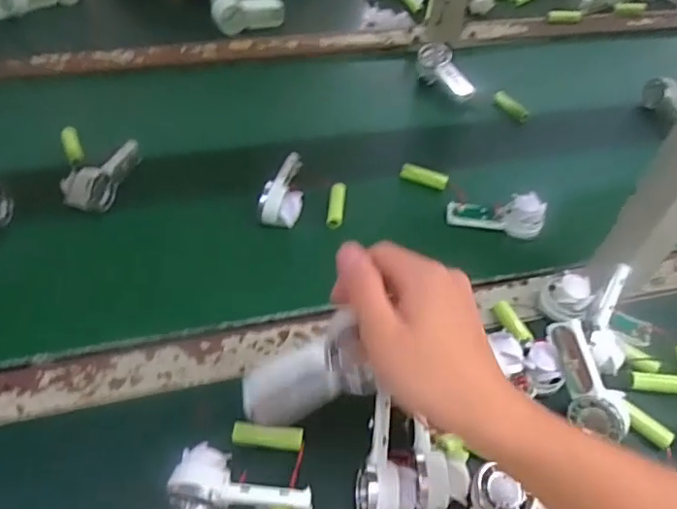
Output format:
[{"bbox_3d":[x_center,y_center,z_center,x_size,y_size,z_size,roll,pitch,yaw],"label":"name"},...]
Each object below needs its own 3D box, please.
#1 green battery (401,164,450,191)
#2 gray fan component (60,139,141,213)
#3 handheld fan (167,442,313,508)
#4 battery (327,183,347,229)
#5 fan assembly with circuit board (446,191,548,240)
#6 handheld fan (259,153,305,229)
[{"bbox_3d":[0.092,-0.084,0.611,0.050,0.013,0.014,22,52,13],"label":"green battery"},{"bbox_3d":[-0.240,-0.081,0.576,0.040,0.035,0.094,14,51,6],"label":"gray fan component"},{"bbox_3d":[-0.063,0.154,0.379,0.091,0.026,0.040,7,51,0],"label":"handheld fan"},{"bbox_3d":[-0.002,-0.050,0.580,0.017,0.013,0.054,7,51,1],"label":"battery"},{"bbox_3d":[0.158,-0.042,0.573,0.092,0.032,0.032,6,51,0],"label":"fan assembly with circuit board"},{"bbox_3d":[-0.055,-0.070,0.574,0.038,0.030,0.093,3,51,-3],"label":"handheld fan"}]

